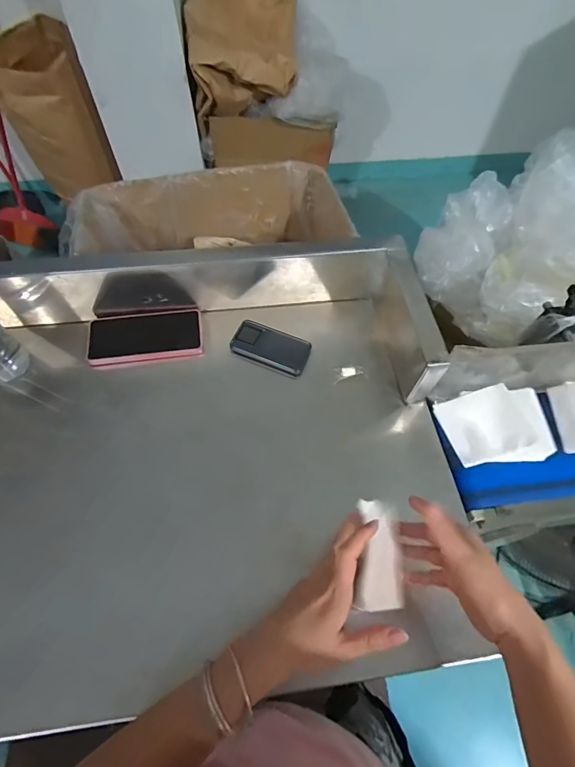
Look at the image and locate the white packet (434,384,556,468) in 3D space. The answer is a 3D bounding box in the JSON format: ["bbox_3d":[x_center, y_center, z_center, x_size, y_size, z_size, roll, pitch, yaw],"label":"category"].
[{"bbox_3d":[0.271,0.054,0.504,0.128,0.052,0.091,-6,60,-4],"label":"white packet"}]

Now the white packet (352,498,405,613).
[{"bbox_3d":[0.089,0.162,0.370,0.044,0.010,0.095,6,67,3],"label":"white packet"}]

